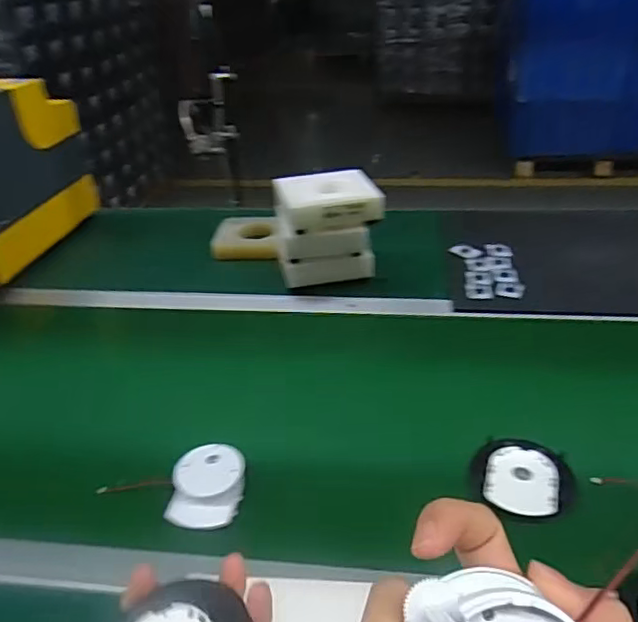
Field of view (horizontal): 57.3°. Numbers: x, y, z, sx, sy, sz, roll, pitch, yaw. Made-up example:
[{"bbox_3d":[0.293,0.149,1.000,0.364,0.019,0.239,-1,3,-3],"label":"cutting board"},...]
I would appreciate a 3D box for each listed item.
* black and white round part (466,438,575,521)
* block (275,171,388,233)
[{"bbox_3d":[0.194,0.156,0.563,0.089,0.014,0.096,-3,33,2],"label":"black and white round part"},{"bbox_3d":[0.013,-0.171,0.899,0.158,0.049,0.112,-5,33,-2],"label":"block"}]

